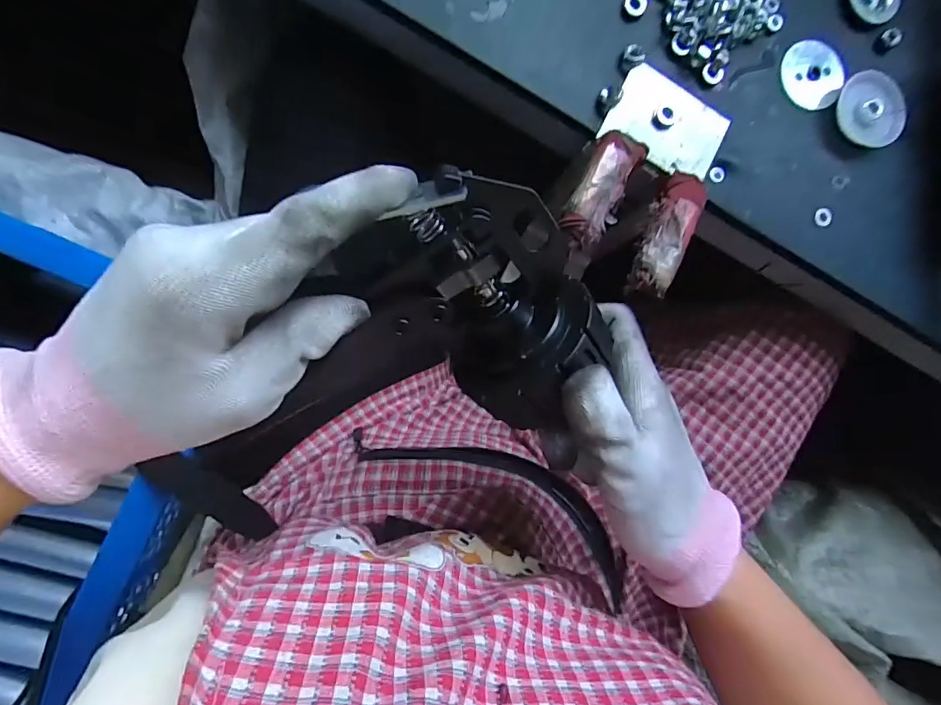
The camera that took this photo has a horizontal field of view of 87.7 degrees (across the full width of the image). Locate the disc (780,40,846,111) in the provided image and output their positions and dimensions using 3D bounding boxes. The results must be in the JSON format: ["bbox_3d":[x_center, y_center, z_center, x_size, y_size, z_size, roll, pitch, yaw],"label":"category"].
[{"bbox_3d":[0.230,-0.189,0.330,0.042,0.006,0.044,0,88,-9],"label":"disc"}]

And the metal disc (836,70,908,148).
[{"bbox_3d":[0.270,-0.164,0.330,0.047,0.009,0.042,16,86,-8],"label":"metal disc"}]

